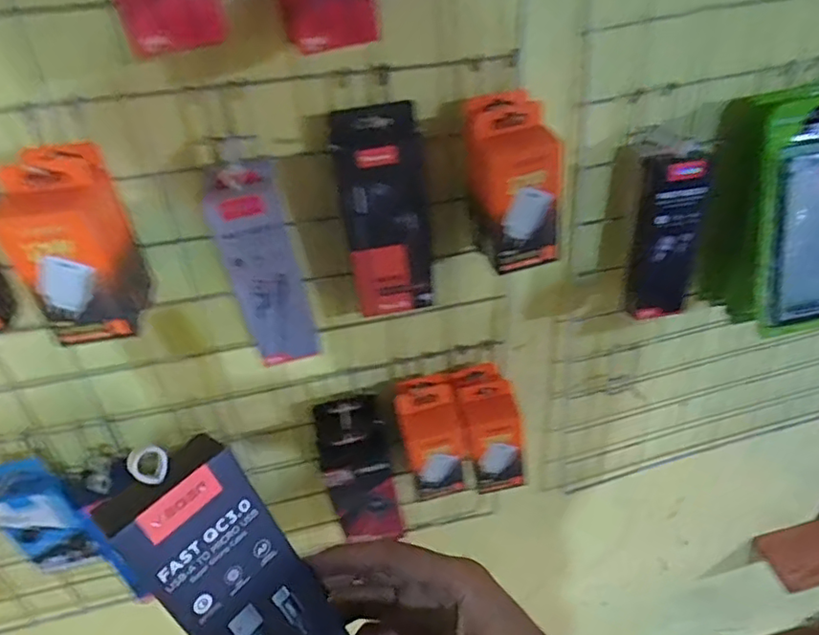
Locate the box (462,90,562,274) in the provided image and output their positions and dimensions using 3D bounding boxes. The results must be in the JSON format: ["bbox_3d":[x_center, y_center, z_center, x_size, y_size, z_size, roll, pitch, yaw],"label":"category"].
[{"bbox_3d":[0.083,-0.111,0.491,0.065,0.123,0.081,-9,37,-4],"label":"box"}]

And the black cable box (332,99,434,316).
[{"bbox_3d":[-0.019,-0.086,0.506,0.078,0.178,0.043,-7,37,-2],"label":"black cable box"}]

